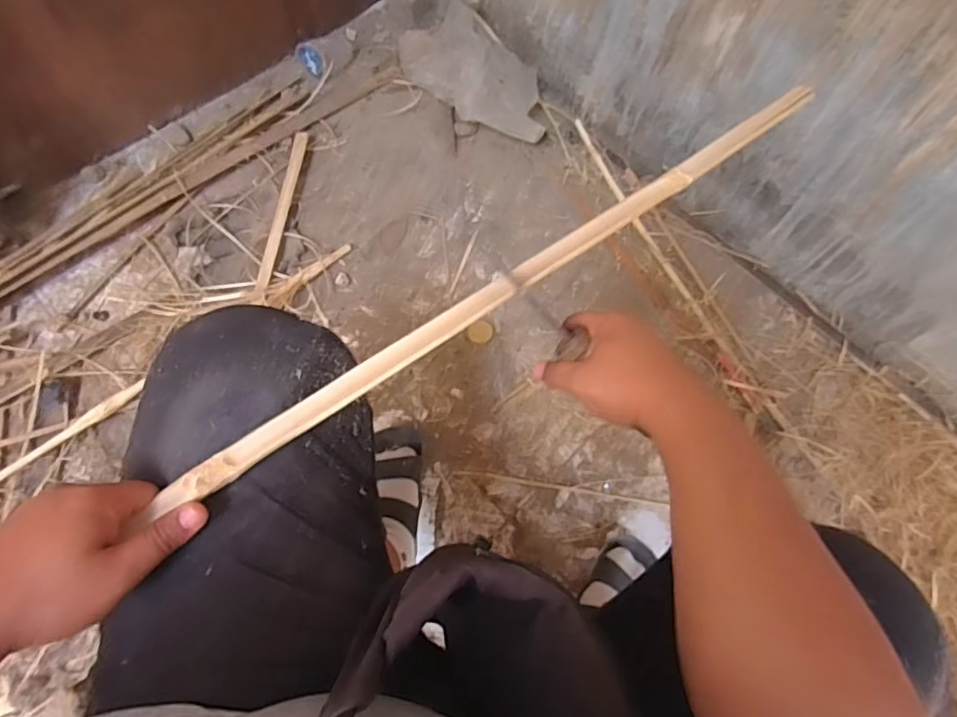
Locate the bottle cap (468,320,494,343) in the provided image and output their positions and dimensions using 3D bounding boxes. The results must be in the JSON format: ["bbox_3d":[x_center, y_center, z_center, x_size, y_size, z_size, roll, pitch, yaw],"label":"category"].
[{"bbox_3d":[0.003,-0.041,0.893,0.038,0.010,0.035,3,68,-2],"label":"bottle cap"}]

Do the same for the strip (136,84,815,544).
[{"bbox_3d":[0.052,-0.079,0.472,0.661,0.016,0.025,-34,73,-17],"label":"strip"}]

